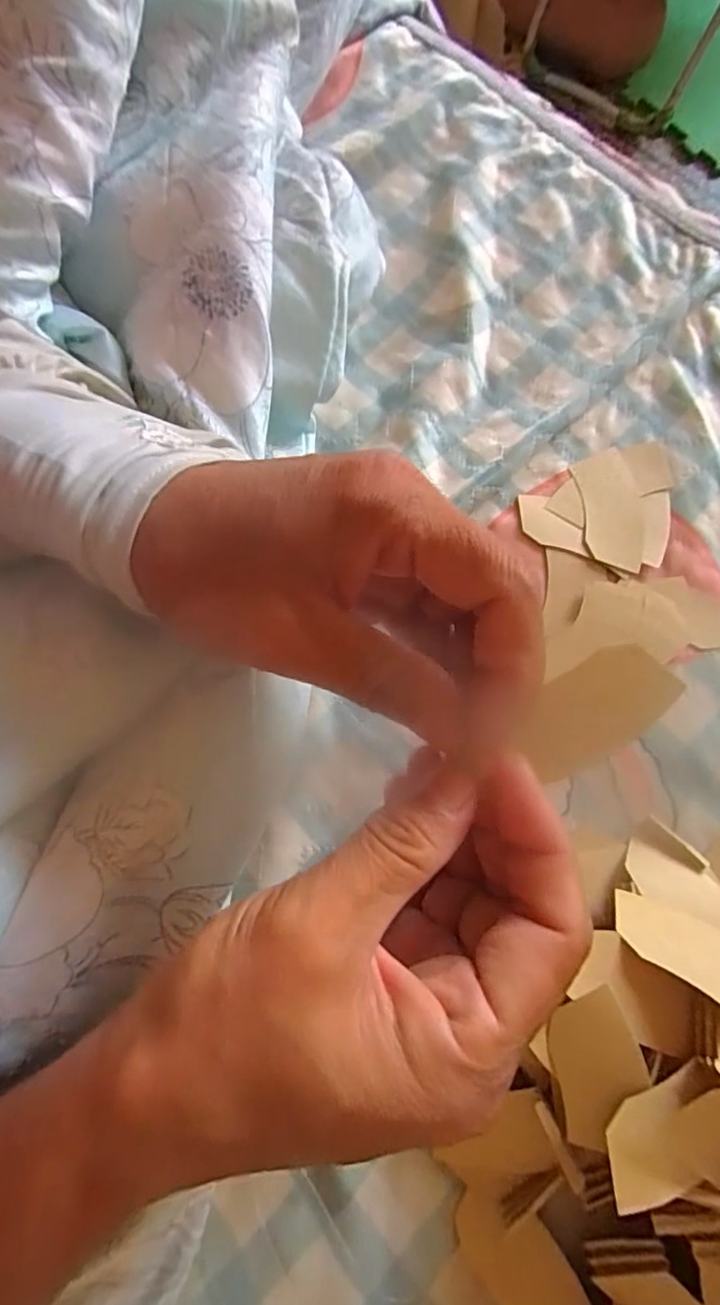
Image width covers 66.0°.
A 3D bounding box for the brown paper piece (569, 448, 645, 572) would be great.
[{"bbox_3d":[0.114,-0.065,0.251,0.027,0.004,0.061,-3,75,-1],"label":"brown paper piece"}]

